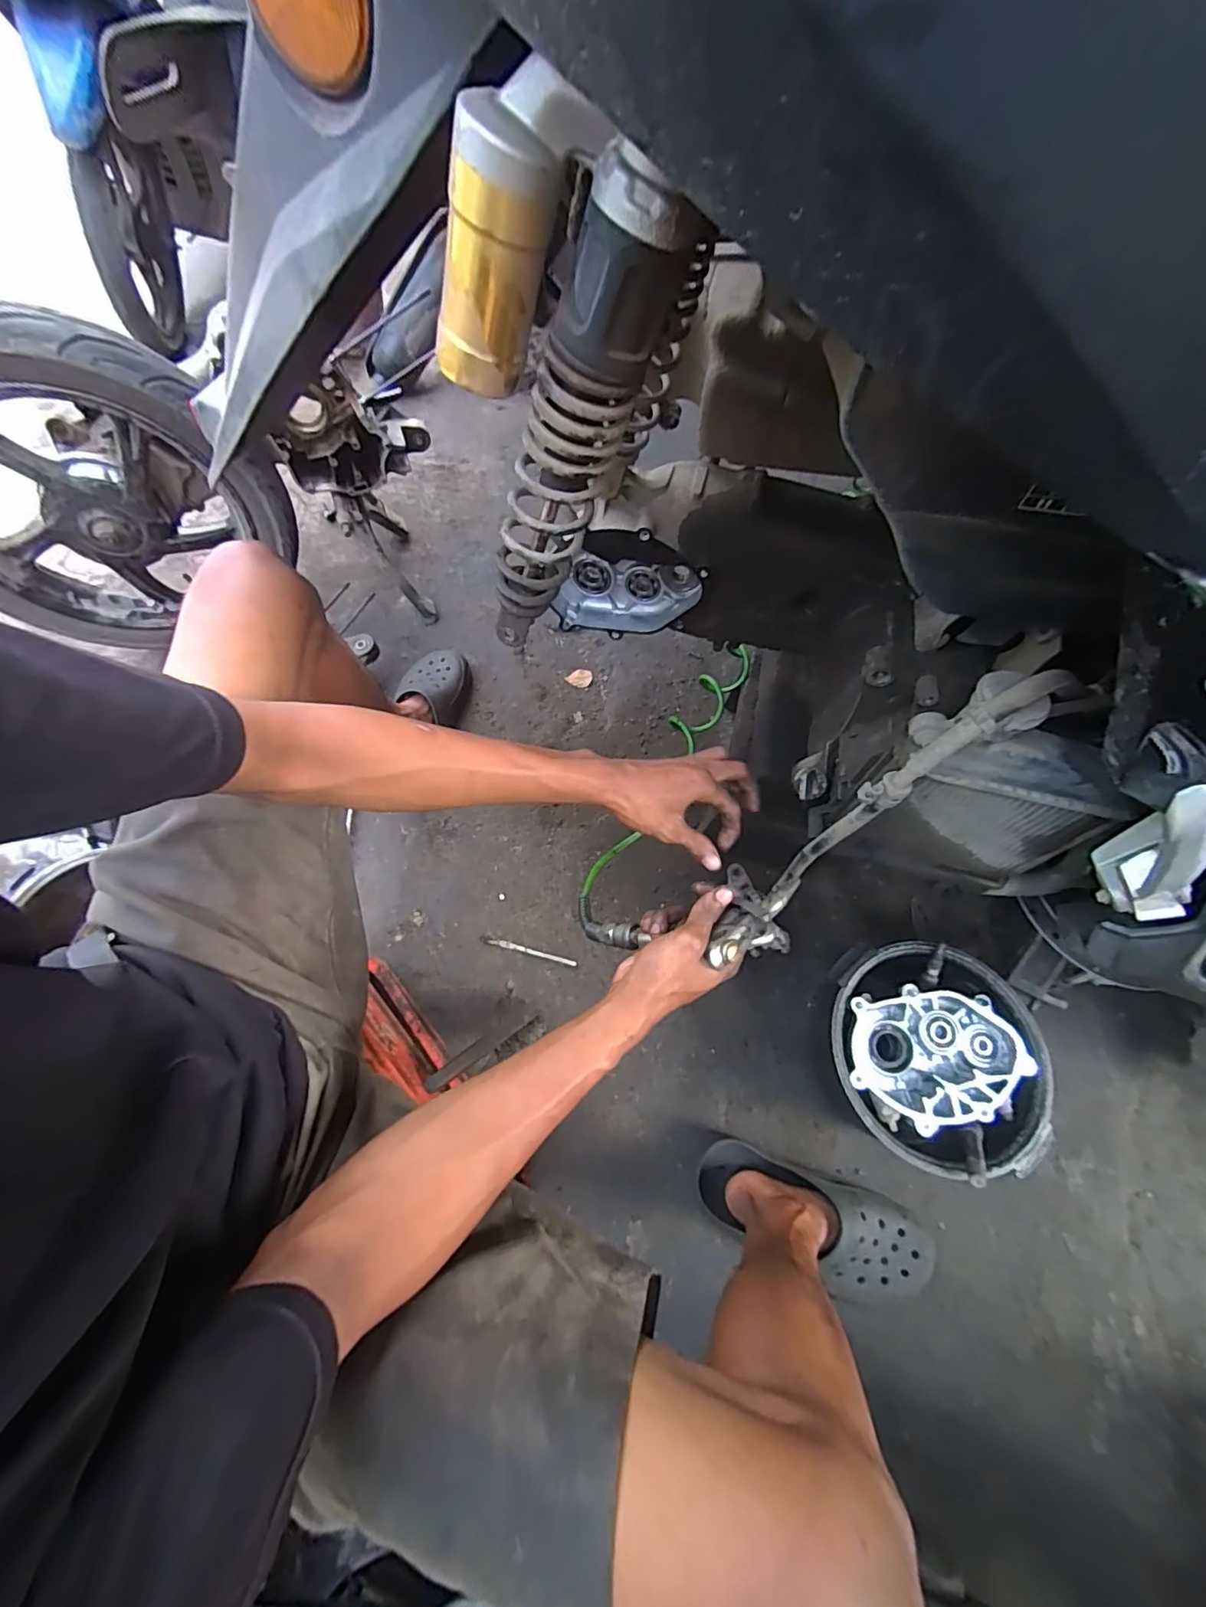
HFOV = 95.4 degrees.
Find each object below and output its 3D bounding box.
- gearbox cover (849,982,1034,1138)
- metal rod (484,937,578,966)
[{"bbox_3d":[0.384,0.297,0.639,0.195,0.046,0.150,7,65,2],"label":"gearbox cover"},{"bbox_3d":[-0.109,0.219,0.814,0.144,0.008,0.011,13,67,6],"label":"metal rod"}]

